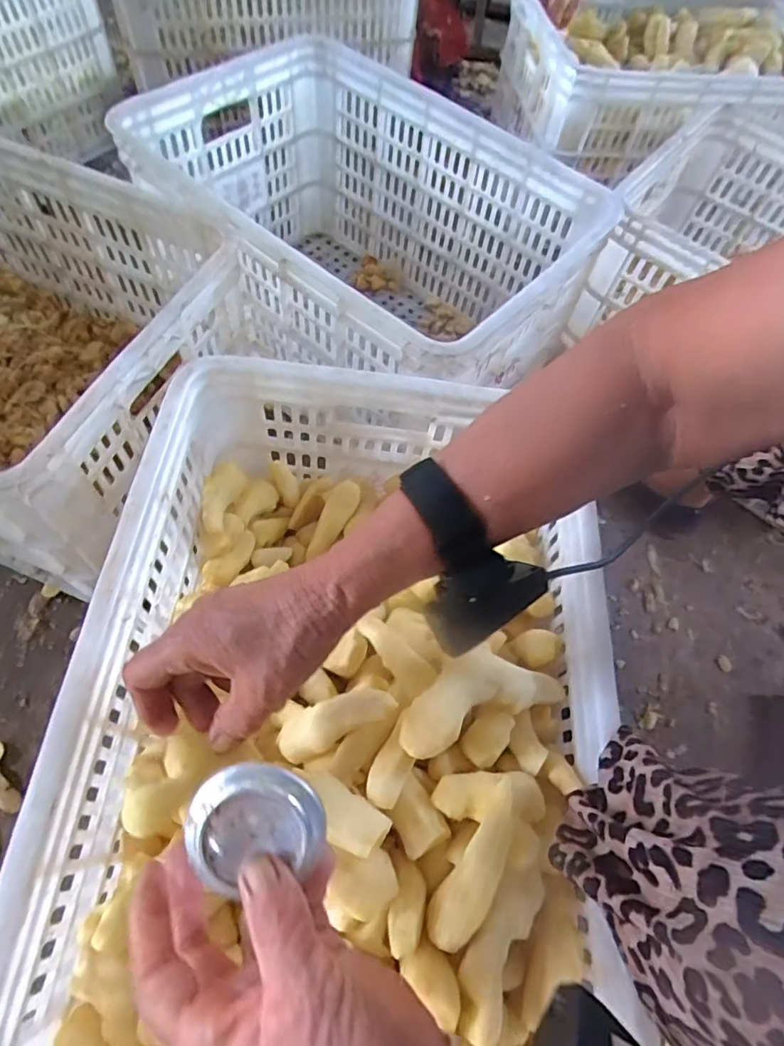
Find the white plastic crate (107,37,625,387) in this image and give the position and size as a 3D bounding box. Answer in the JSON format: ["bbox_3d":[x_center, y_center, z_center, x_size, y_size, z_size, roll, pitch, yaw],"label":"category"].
[{"bbox_3d":[-0.034,-0.349,0.745,0.513,0.282,0.394,34,66,15],"label":"white plastic crate"}]

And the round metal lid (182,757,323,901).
[{"bbox_3d":[-0.063,0.139,0.256,0.059,0.009,0.053,-15,94,-10],"label":"round metal lid"}]

